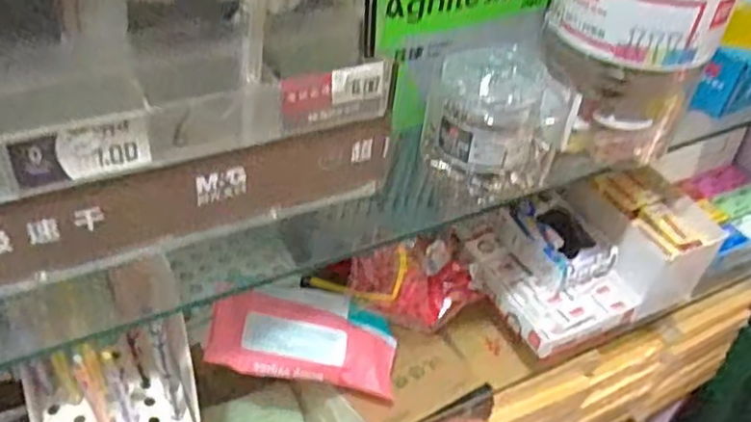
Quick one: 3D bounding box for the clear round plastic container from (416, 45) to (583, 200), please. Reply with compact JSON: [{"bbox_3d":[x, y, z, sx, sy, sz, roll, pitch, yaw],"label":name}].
[{"bbox_3d":[0.088,-0.067,0.495,0.098,0.078,0.085,18,42,13],"label":"clear round plastic container"}]

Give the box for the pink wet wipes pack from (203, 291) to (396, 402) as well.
[{"bbox_3d":[-0.066,0.121,0.645,0.169,0.049,0.065,7,41,0],"label":"pink wet wipes pack"}]

